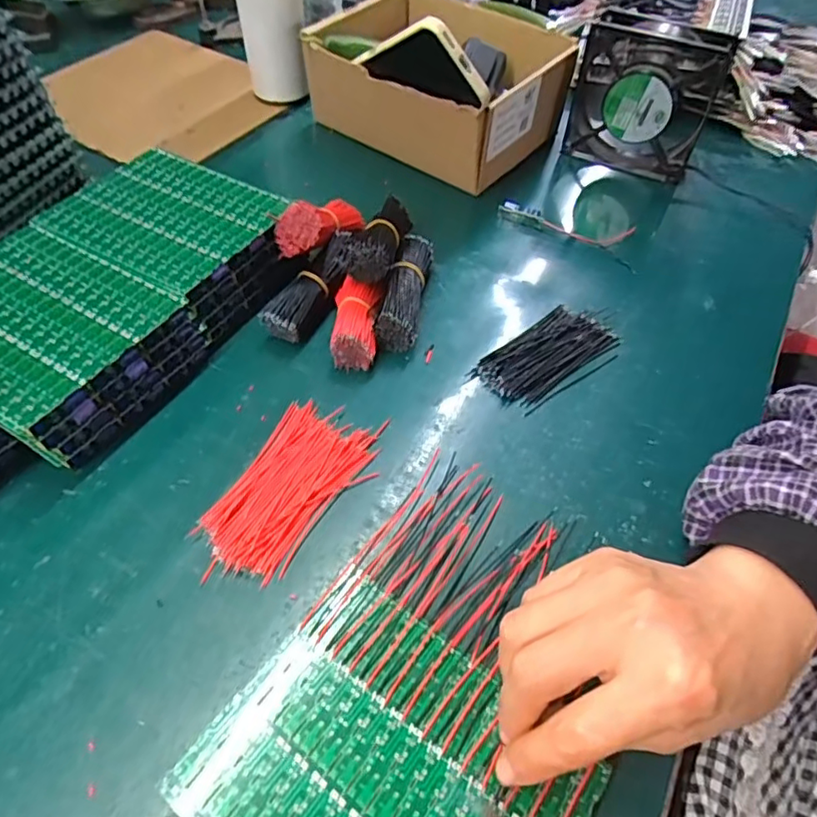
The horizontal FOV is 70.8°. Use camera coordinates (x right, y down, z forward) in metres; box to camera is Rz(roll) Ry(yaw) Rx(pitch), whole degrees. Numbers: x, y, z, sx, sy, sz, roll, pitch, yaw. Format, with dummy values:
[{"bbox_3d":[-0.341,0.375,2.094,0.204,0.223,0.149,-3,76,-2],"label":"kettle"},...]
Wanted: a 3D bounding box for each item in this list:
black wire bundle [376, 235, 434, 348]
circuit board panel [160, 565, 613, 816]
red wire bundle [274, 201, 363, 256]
[{"bbox_3d":[0.001,-0.091,0.440,0.028,0.033,0.101,11,52,6],"label":"black wire bundle"},{"bbox_3d":[-0.010,0.158,0.248,0.150,0.008,0.124,30,55,23],"label":"circuit board panel"},{"bbox_3d":[-0.065,-0.148,0.453,0.033,0.035,0.102,17,31,13],"label":"red wire bundle"}]

